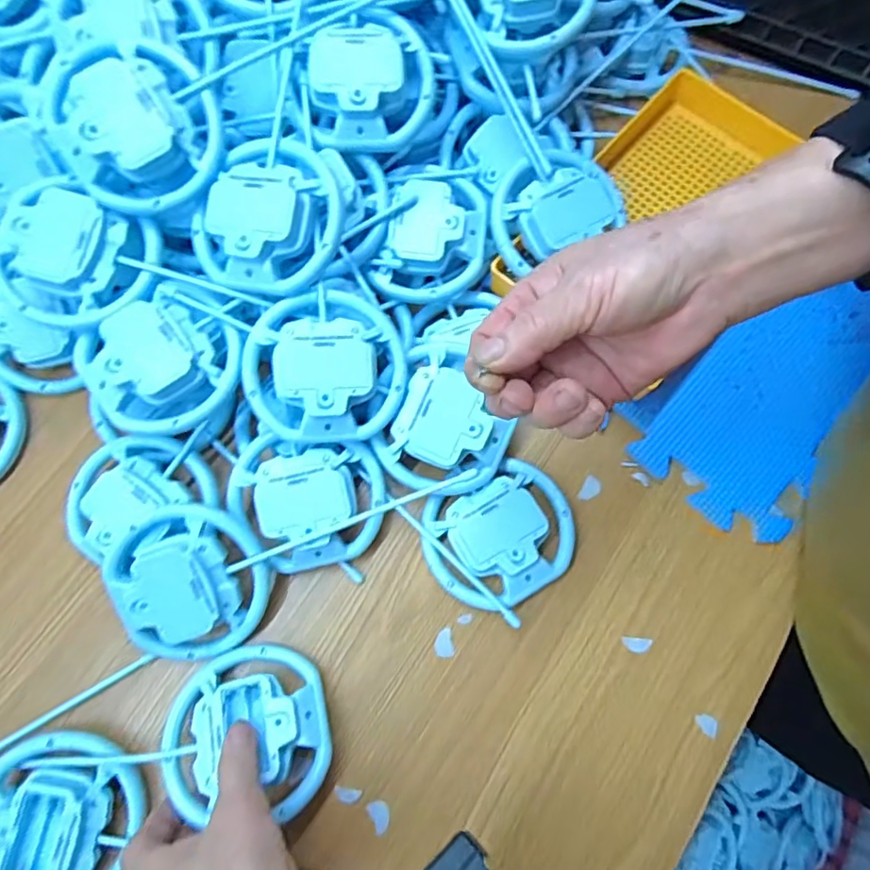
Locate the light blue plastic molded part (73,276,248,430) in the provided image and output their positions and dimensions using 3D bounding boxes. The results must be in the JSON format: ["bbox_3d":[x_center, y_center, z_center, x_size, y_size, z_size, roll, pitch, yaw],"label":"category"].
[{"bbox_3d":[-0.173,-0.051,0.373,0.104,0.027,0.086,-35,78,-8],"label":"light blue plastic molded part"}]

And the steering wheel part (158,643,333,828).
[{"bbox_3d":[-0.120,0.182,0.357,0.101,0.024,0.101,1,58,-1],"label":"steering wheel part"}]

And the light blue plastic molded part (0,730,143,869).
[{"bbox_3d":[-0.235,0.239,0.352,0.094,0.032,0.099,0,77,1],"label":"light blue plastic molded part"}]

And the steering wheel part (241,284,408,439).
[{"bbox_3d":[-0.073,-0.046,0.375,0.103,0.034,0.093,-6,75,-1],"label":"steering wheel part"}]

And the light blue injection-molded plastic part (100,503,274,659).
[{"bbox_3d":[-0.160,0.097,0.371,0.096,0.027,0.096,0,91,-6],"label":"light blue injection-molded plastic part"}]

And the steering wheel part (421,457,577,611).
[{"bbox_3d":[0.045,0.069,0.398,0.104,0.030,0.086,-25,77,-5],"label":"steering wheel part"}]

